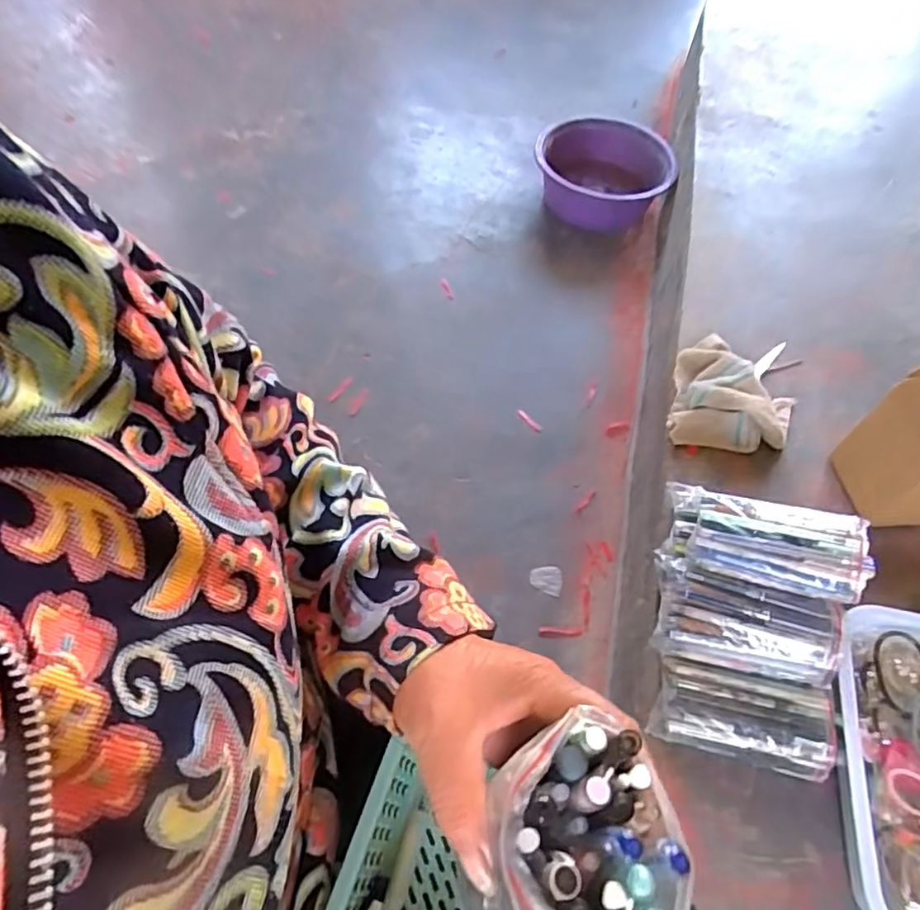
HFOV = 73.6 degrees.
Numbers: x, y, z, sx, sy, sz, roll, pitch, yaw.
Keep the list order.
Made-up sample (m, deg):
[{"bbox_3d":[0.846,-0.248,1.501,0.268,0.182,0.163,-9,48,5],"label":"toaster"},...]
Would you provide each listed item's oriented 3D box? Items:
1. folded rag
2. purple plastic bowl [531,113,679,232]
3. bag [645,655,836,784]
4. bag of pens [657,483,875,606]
[{"bbox_3d":[0.355,-0.076,0.787,0.149,0.054,0.156,17,59,7],"label":"folded rag"},{"bbox_3d":[0.280,-0.558,1.231,0.264,0.111,0.222,10,59,1],"label":"purple plastic bowl"},{"bbox_3d":[0.268,0.248,0.589,0.155,0.055,0.076,14,59,5],"label":"bag"},{"bbox_3d":[0.294,0.082,0.613,0.192,0.060,0.084,13,53,39],"label":"bag of pens"}]

